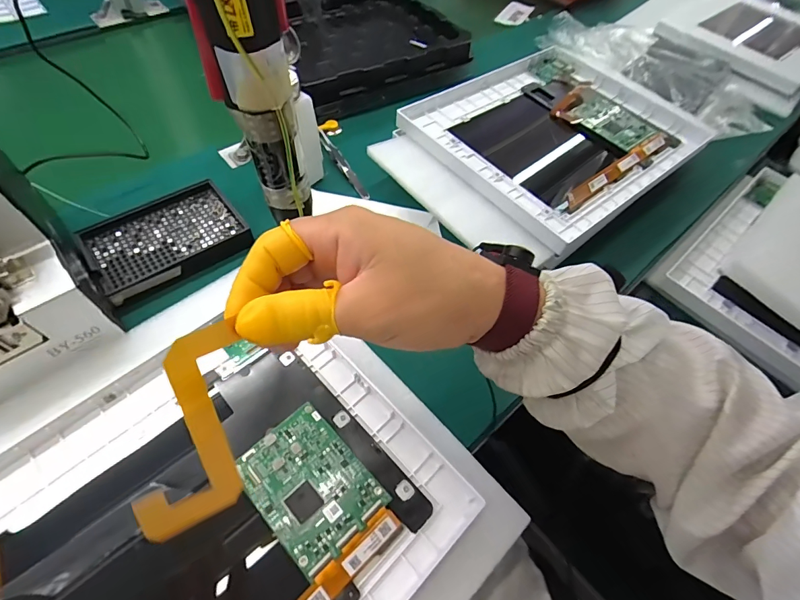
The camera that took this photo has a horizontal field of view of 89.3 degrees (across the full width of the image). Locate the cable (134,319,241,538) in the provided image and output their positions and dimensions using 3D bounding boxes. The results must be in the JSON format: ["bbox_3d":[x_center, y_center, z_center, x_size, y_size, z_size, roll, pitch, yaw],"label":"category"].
[{"bbox_3d":[-0.091,0.057,0.175,0.039,0.091,0.007,-3,12,-32],"label":"cable"}]

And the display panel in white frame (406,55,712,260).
[{"bbox_3d":[0.183,-0.206,0.489,0.296,0.029,0.263,-34,65,-23],"label":"display panel in white frame"}]

